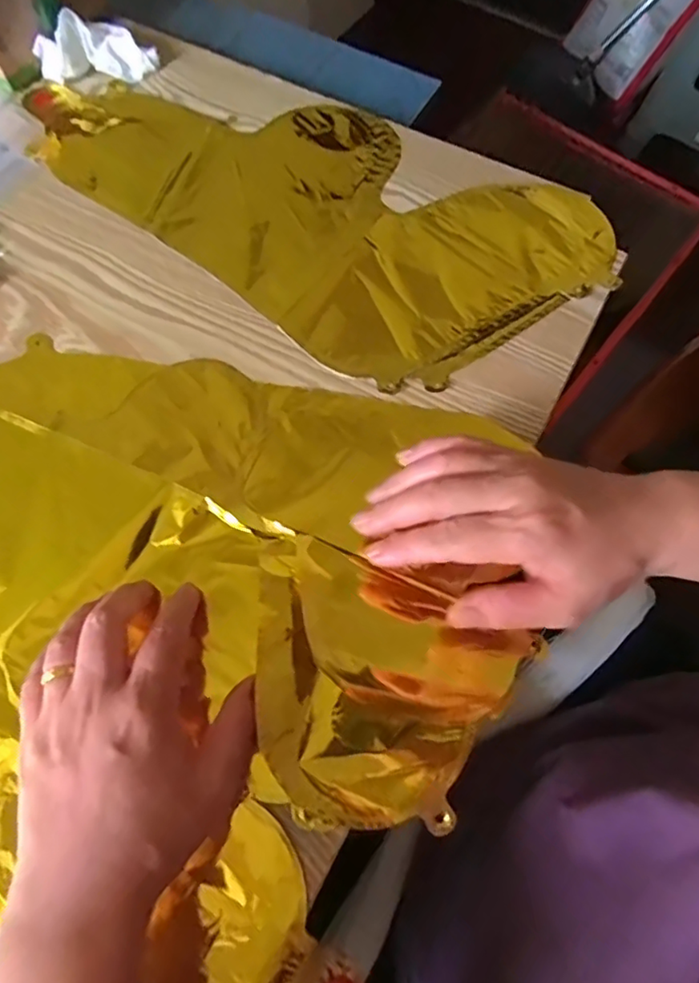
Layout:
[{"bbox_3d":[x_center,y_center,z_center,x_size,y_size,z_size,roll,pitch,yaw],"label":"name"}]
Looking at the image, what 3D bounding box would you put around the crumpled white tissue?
[{"bbox_3d":[-0.207,-0.364,0.484,0.092,0.037,0.034,-12,67,-6],"label":"crumpled white tissue"}]

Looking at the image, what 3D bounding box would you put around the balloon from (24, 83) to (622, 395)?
[{"bbox_3d":[-0.037,-0.226,0.446,0.429,0.010,0.211,33,70,13],"label":"balloon"}]

